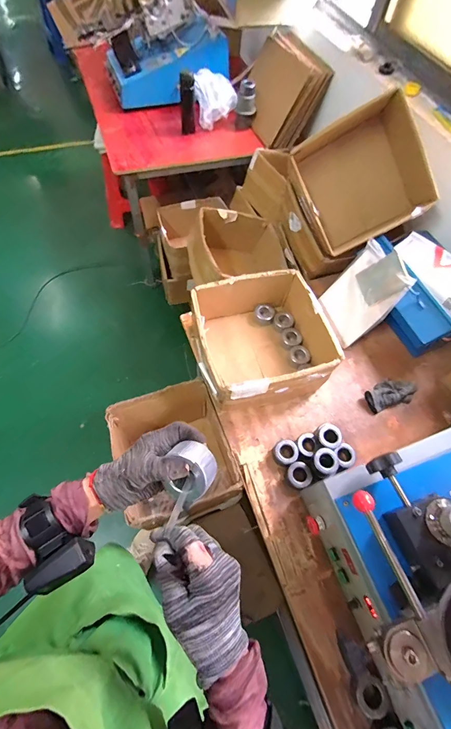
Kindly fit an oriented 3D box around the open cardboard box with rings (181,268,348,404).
[{"bbox_3d":[0.089,-0.056,0.926,0.338,0.207,0.321,-13,64,-10],"label":"open cardboard box with rings"}]

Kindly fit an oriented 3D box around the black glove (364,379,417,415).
[{"bbox_3d":[0.482,0.082,0.952,0.151,0.037,0.083,-15,64,-12],"label":"black glove"}]

